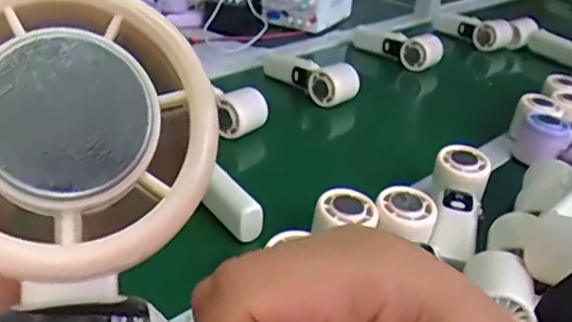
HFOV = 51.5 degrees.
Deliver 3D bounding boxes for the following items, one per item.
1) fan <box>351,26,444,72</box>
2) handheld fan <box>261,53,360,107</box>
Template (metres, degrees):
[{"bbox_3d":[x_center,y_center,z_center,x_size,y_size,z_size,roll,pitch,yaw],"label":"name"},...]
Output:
[{"bbox_3d":[0.206,-0.213,1.119,0.189,0.074,0.056,29,38,36],"label":"fan"},{"bbox_3d":[0.037,-0.130,0.929,0.057,0.071,0.186,-20,38,-36],"label":"handheld fan"}]

